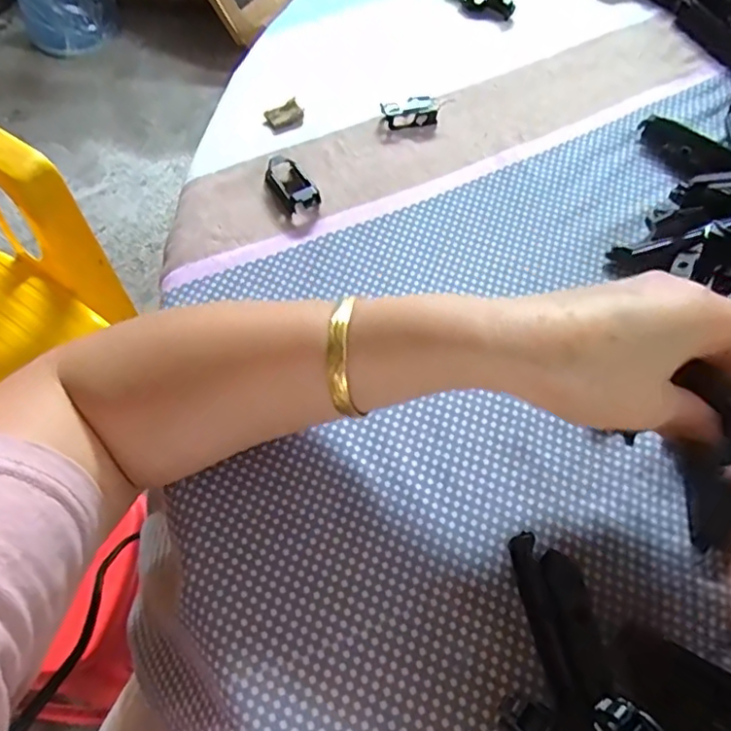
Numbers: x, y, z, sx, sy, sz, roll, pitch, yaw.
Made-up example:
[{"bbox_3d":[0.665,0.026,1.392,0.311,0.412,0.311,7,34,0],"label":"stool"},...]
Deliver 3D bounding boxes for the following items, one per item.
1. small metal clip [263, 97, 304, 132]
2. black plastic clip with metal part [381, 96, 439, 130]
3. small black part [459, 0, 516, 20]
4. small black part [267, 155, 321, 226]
[{"bbox_3d":[-0.058,-0.179,0.428,0.028,0.007,0.017,-32,64,-17],"label":"small metal clip"},{"bbox_3d":[0.034,-0.179,0.424,0.043,0.013,0.020,-18,61,-9],"label":"black plastic clip with metal part"},{"bbox_3d":[0.091,-0.312,0.502,0.023,0.018,0.076,-28,63,-15],"label":"small black part"},{"bbox_3d":[-0.047,-0.117,0.390,0.022,0.015,0.053,-24,62,-13],"label":"small black part"}]

